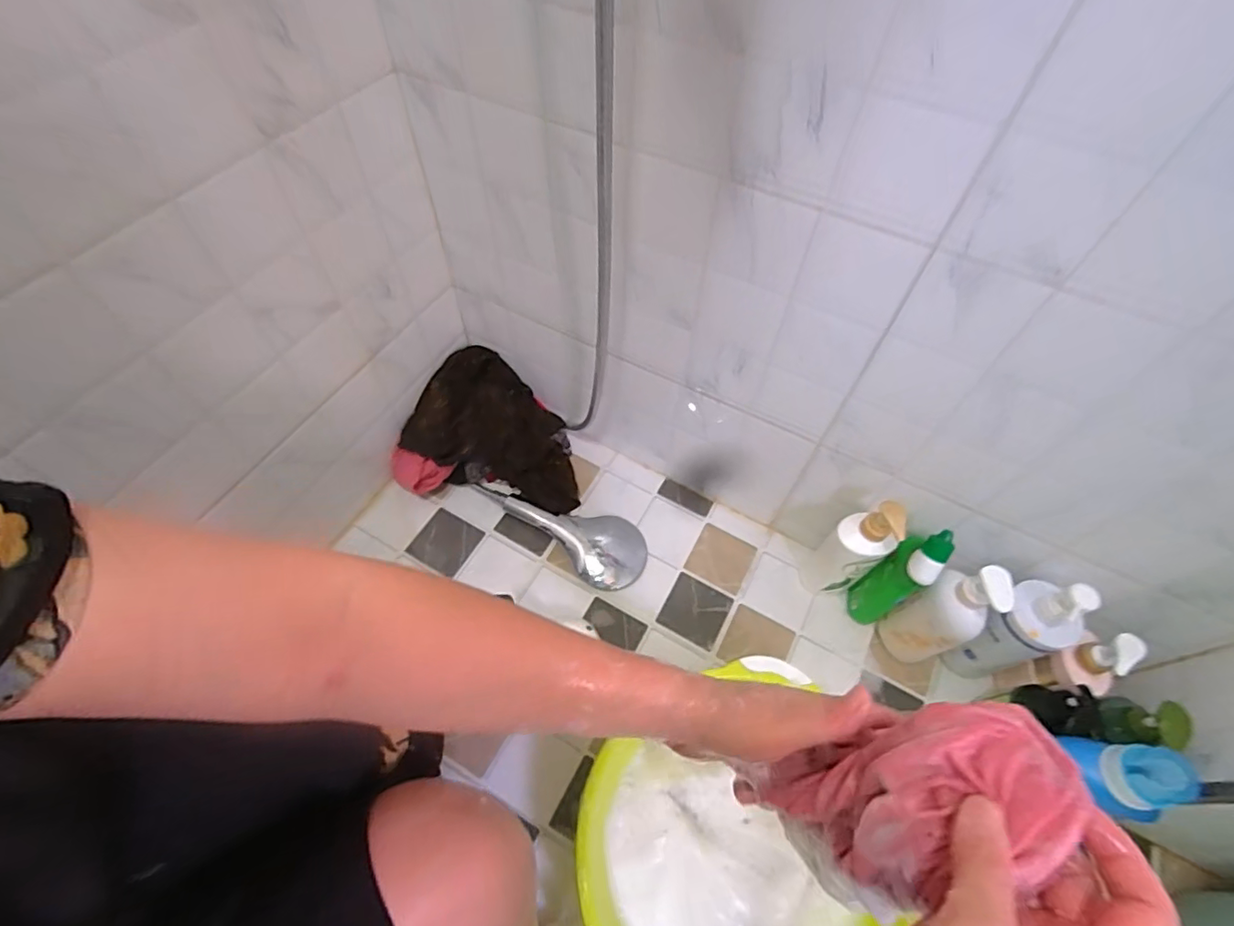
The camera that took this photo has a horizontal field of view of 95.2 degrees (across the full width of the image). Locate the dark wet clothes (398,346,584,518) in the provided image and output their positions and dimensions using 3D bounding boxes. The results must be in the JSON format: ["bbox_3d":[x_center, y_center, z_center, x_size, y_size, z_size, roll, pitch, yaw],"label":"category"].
[{"bbox_3d":[-0.201,-0.057,0.953,0.304,0.128,0.235,9,58,4],"label":"dark wet clothes"}]

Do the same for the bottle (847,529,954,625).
[{"bbox_3d":[0.384,0.160,0.778,0.056,0.227,0.057,-35,65,-21],"label":"bottle"}]

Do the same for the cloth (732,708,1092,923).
[{"bbox_3d":[0.143,0.189,0.312,0.058,0.199,0.083,2,56,-24],"label":"cloth"}]

